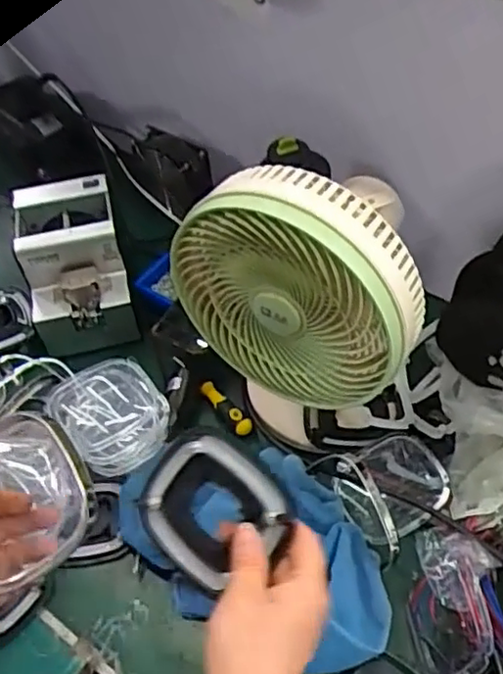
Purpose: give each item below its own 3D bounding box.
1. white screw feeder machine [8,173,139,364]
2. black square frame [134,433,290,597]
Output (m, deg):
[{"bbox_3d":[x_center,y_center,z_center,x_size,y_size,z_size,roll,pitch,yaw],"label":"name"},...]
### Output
[{"bbox_3d":[-0.233,-0.096,0.878,0.130,0.129,0.194,-14,52,-5],"label":"white screw feeder machine"},{"bbox_3d":[-0.032,0.119,0.455,0.103,0.016,0.094,36,87,25],"label":"black square frame"}]

